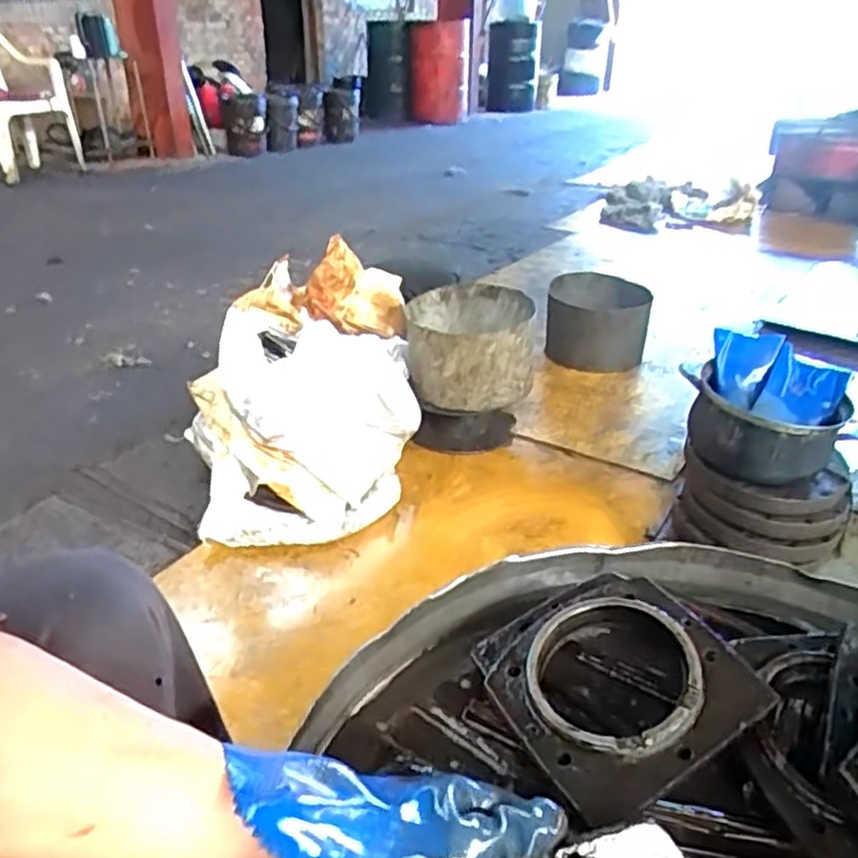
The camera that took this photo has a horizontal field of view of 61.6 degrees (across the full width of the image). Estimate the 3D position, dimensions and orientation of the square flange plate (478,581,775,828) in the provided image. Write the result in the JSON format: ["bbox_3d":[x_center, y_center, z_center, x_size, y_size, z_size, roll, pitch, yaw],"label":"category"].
[{"bbox_3d":[0.132,0.177,0.517,0.154,0.020,0.157,-31,38,-12],"label":"square flange plate"}]

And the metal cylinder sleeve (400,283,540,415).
[{"bbox_3d":[0.096,-0.183,1.663,0.286,0.192,0.292,-3,30,-5],"label":"metal cylinder sleeve"}]

